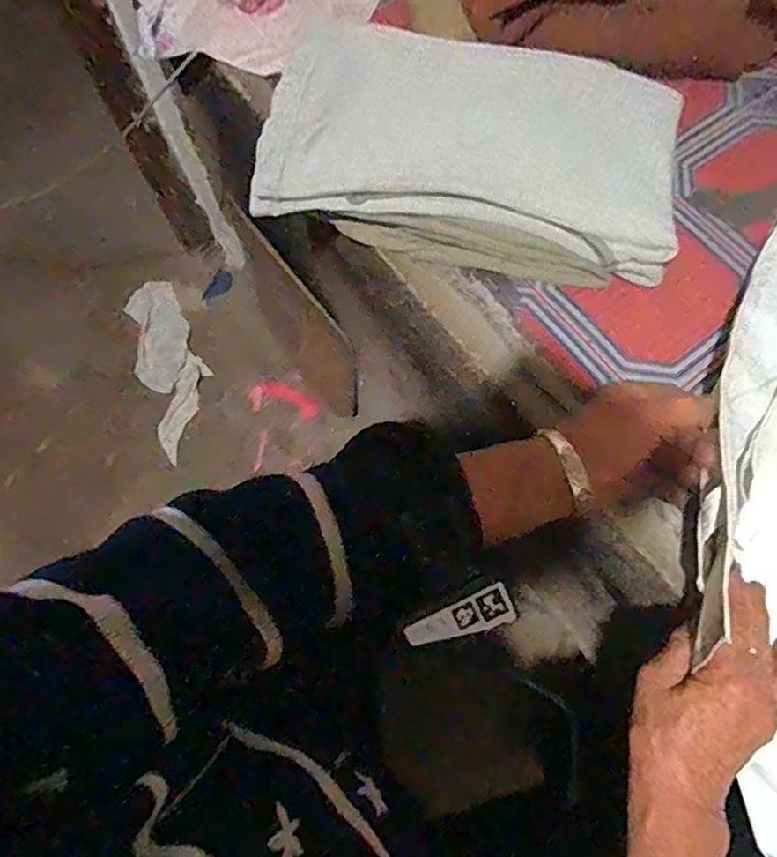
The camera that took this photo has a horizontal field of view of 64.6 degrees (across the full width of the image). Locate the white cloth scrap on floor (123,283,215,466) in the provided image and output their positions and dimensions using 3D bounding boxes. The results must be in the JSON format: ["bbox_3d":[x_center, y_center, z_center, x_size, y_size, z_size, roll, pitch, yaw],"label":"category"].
[{"bbox_3d":[-0.407,-0.135,1.122,0.121,0.038,0.296,-21,71,-6],"label":"white cloth scrap on floor"}]

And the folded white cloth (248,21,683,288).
[{"bbox_3d":[0.070,-0.237,0.504,0.331,0.073,0.198,9,70,4],"label":"folded white cloth"}]

